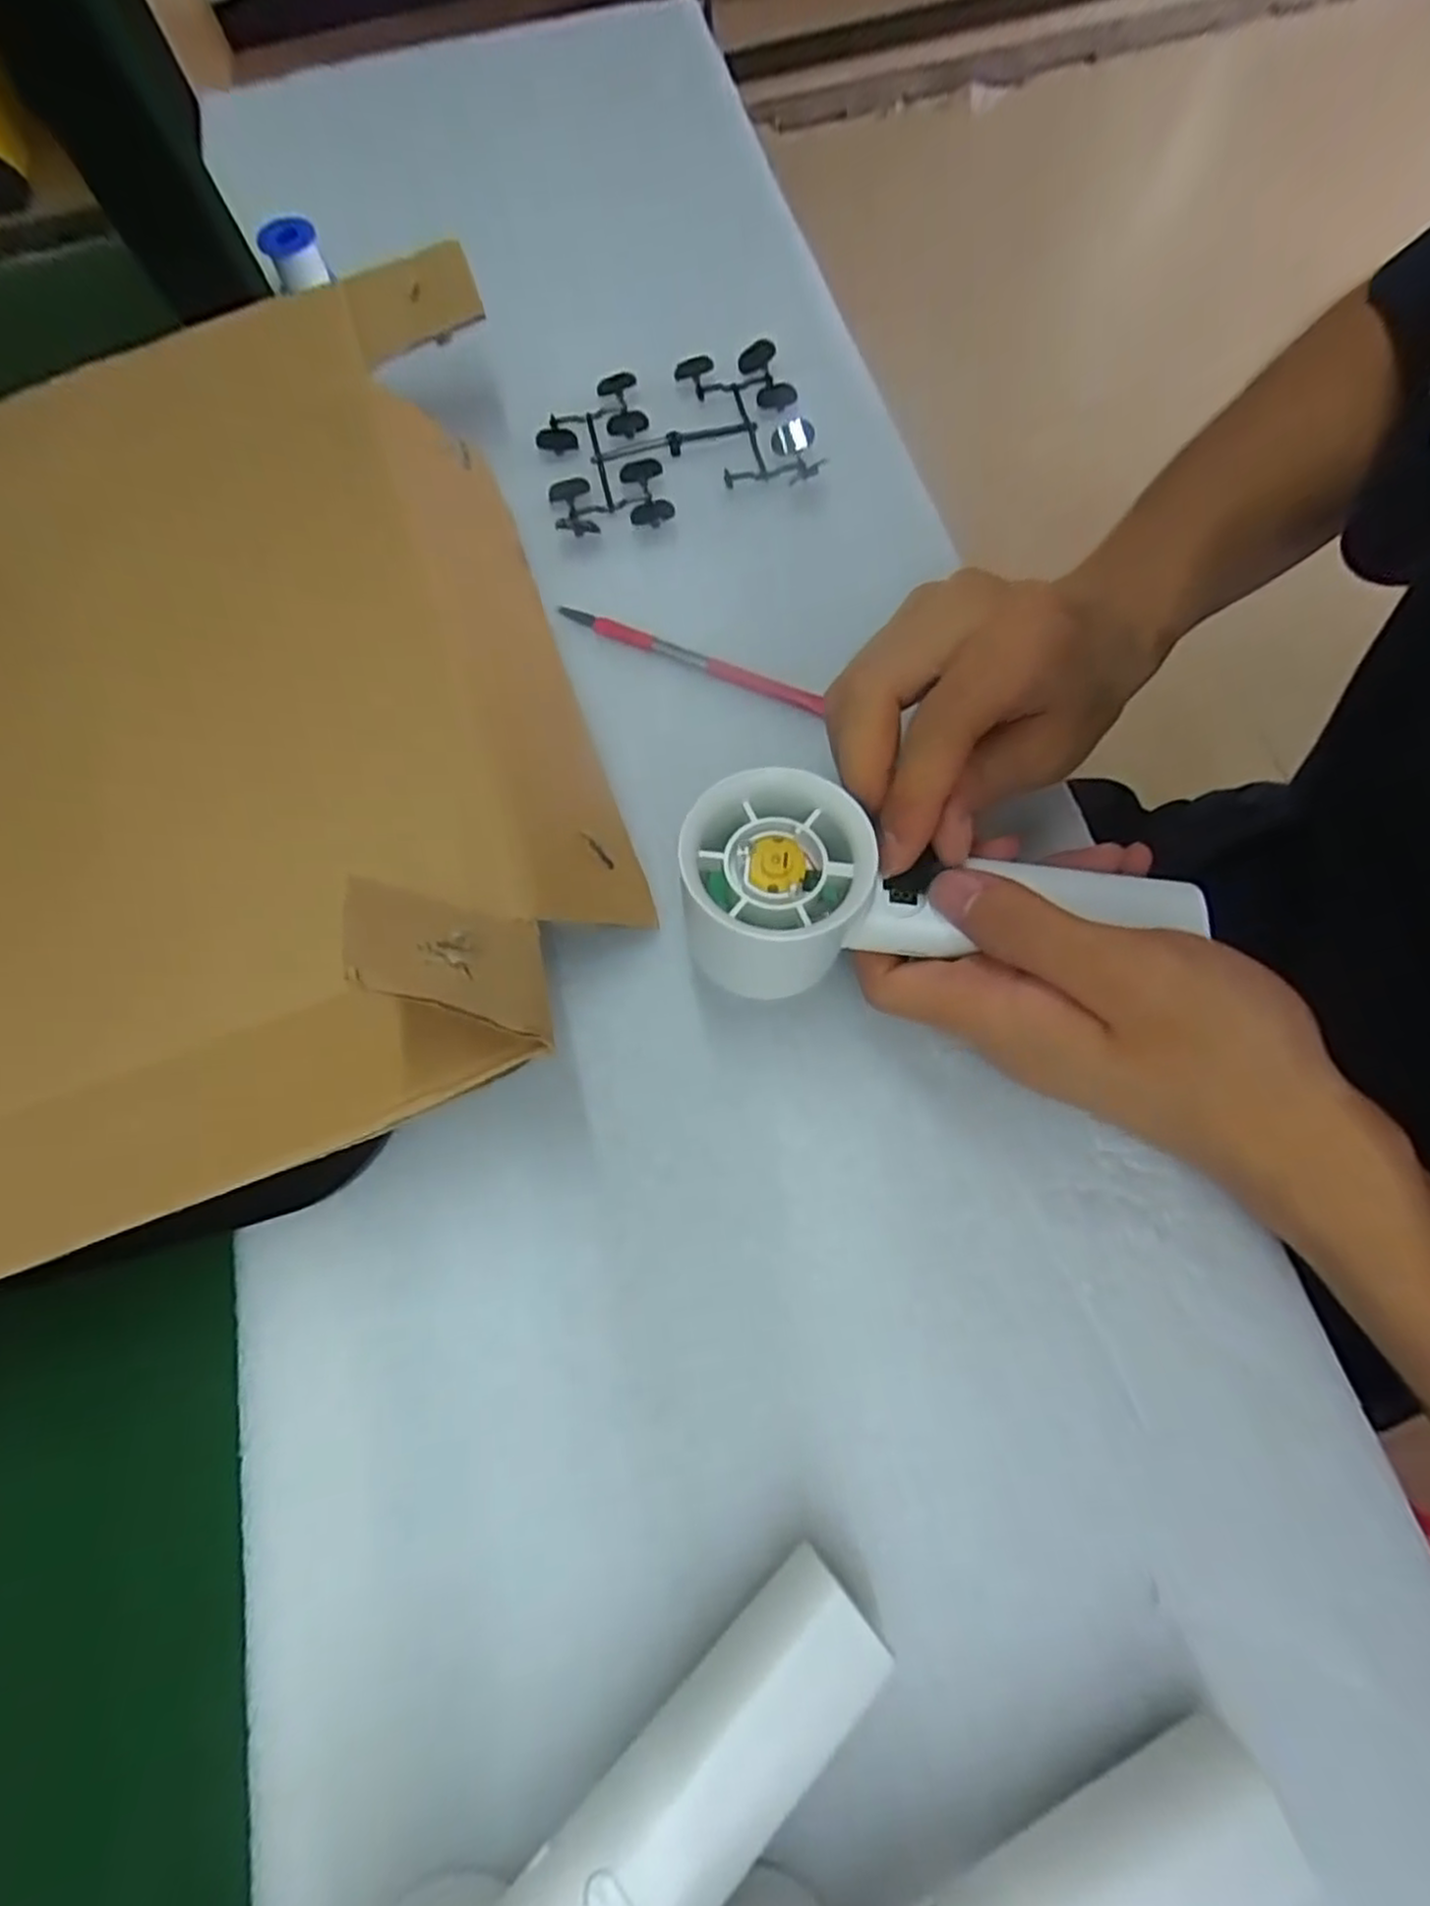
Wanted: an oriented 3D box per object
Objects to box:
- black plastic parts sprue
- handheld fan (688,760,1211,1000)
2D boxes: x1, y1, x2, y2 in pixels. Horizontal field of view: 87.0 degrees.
[{"bbox_3d":[-0.019,-0.243,0.357,0.128,0.009,0.092,-19,71,-4],"label":"black plastic parts sprue"},{"bbox_3d":[0.065,-0.018,0.243,0.153,0.053,0.058,0,70,-7],"label":"handheld fan"}]

